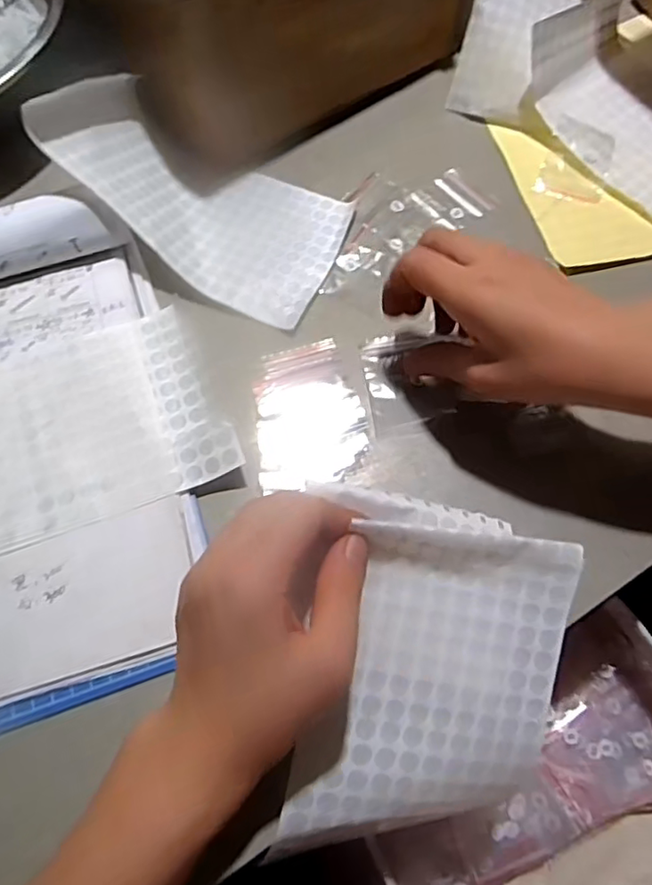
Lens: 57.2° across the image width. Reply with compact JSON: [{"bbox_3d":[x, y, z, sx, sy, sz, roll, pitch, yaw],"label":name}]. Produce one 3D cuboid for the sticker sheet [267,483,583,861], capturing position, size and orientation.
[{"bbox_3d":[0.053,0.117,0.301,0.132,0.035,0.172,7,87,-8],"label":"sticker sheet"}]

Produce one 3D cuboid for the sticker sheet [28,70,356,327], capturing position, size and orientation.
[{"bbox_3d":[-0.088,-0.176,0.416,0.201,0.069,0.132,21,68,9],"label":"sticker sheet"}]

